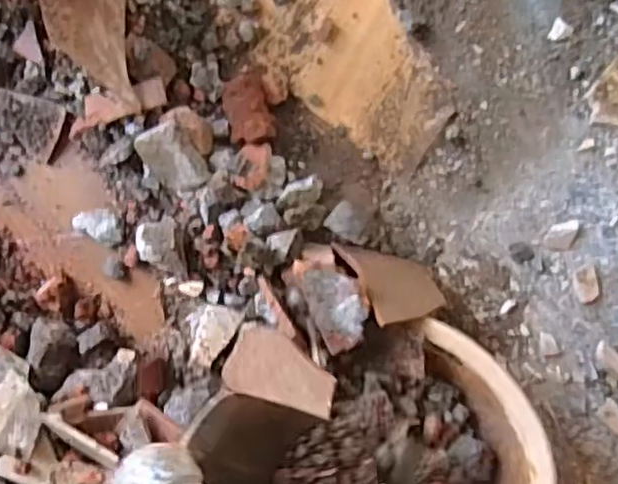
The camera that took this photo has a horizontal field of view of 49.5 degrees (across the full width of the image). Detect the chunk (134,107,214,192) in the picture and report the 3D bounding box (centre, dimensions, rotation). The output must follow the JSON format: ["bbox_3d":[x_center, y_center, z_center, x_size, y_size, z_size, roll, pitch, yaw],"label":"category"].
[{"bbox_3d":[-0.163,-0.111,0.851,0.097,0.051,0.089,0,92,4],"label":"chunk"}]

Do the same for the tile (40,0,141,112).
[{"bbox_3d":[-0.279,-0.259,0.833,0.110,0.021,0.188,-6,83,-18],"label":"tile"}]

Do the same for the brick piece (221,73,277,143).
[{"bbox_3d":[-0.077,-0.173,0.869,0.067,0.064,0.087,-11,91,4],"label":"brick piece"}]

